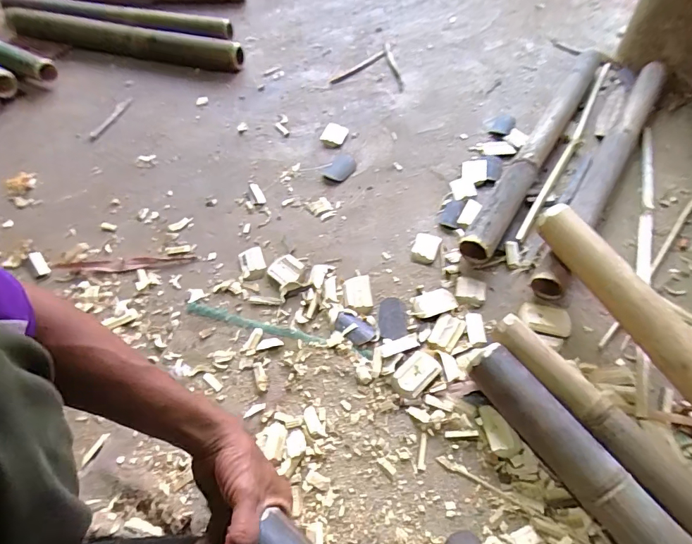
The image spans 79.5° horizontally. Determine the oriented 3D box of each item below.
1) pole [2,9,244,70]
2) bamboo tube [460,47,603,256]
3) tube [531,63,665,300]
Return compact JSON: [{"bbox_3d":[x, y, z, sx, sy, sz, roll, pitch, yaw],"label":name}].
[{"bbox_3d":[-0.569,-0.588,1.043,0.675,0.065,0.088,16,58,15],"label":"pole"},{"bbox_3d":[0.368,-0.254,0.778,0.071,0.059,0.629,27,61,21],"label":"bamboo tube"},{"bbox_3d":[0.459,-0.191,0.730,0.045,0.057,0.615,28,62,21],"label":"tube"}]

